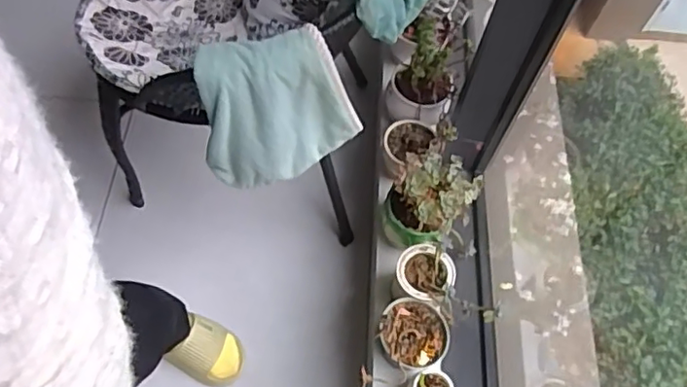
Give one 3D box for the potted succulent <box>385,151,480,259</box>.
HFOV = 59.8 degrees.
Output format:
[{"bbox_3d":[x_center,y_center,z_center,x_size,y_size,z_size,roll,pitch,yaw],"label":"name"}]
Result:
[{"bbox_3d":[0.162,0.023,1.088,0.155,0.152,0.143,2,61,-3],"label":"potted succulent"}]

